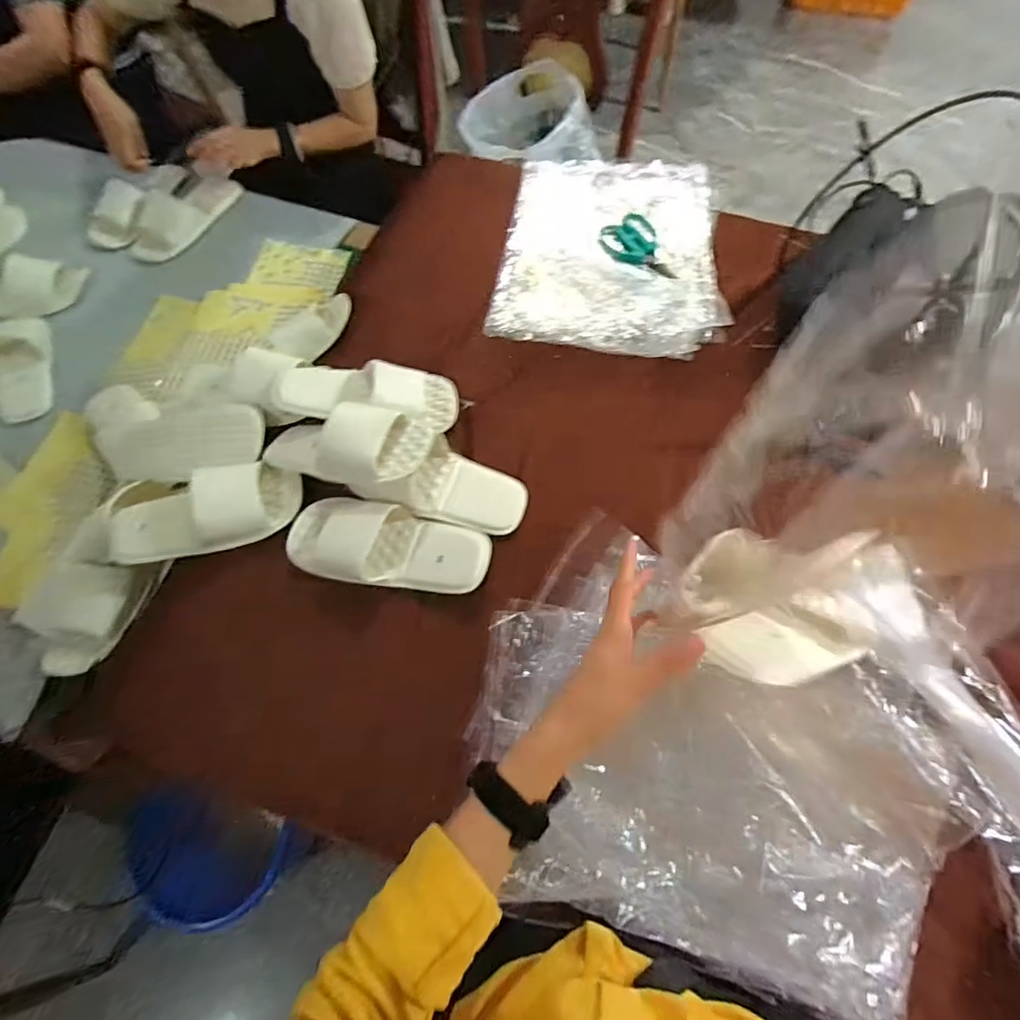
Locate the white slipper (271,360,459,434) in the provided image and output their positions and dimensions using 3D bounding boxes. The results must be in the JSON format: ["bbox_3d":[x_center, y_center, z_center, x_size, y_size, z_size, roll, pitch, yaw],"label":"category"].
[{"bbox_3d":[-0.194,-0.161,0.730,0.246,0.064,0.091,8,67,6],"label":"white slipper"}]

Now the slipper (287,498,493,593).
[{"bbox_3d":[-0.145,0.041,0.648,0.243,0.046,0.101,7,67,5],"label":"slipper"}]

